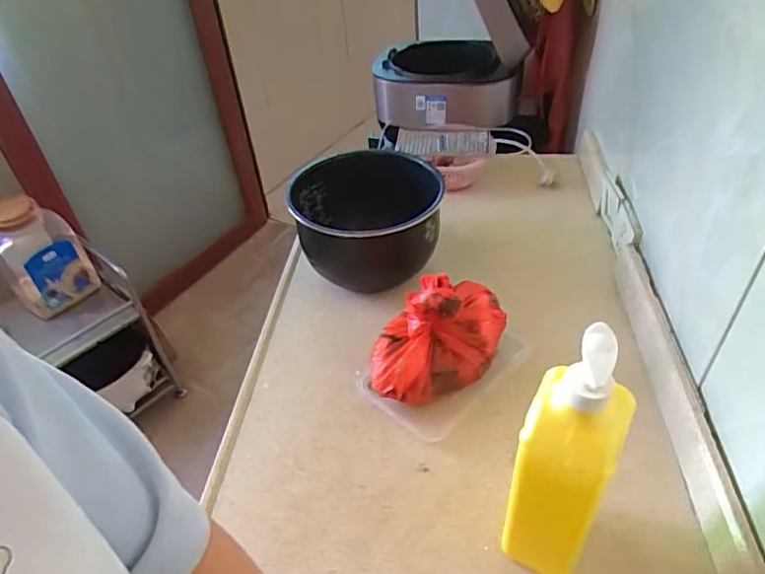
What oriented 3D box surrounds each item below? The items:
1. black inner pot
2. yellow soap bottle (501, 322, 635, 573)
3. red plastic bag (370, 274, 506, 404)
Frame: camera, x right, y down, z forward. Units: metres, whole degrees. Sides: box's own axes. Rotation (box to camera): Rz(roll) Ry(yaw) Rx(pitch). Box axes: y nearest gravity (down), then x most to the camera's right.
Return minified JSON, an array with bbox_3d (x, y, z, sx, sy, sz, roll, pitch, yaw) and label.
[{"bbox_3d":[-0.024,-0.098,0.849,0.219,0.134,0.202,-4,44,4],"label":"black inner pot"},{"bbox_3d":[0.152,0.153,0.465,0.069,0.280,0.079,17,49,23],"label":"yellow soap bottle"},{"bbox_3d":[0.069,0.058,0.686,0.193,0.130,0.101,-27,47,-19],"label":"red plastic bag"}]

